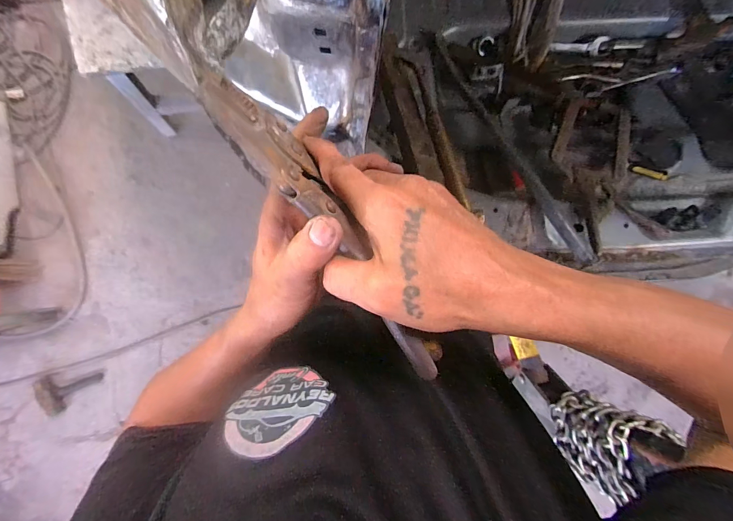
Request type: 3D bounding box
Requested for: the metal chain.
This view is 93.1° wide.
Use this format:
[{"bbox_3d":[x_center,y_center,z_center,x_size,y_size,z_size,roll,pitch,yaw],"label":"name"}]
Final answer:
[{"bbox_3d":[0.481,0.373,0.722,0.071,0.229,0.187,23,90,-1],"label":"metal chain"}]

